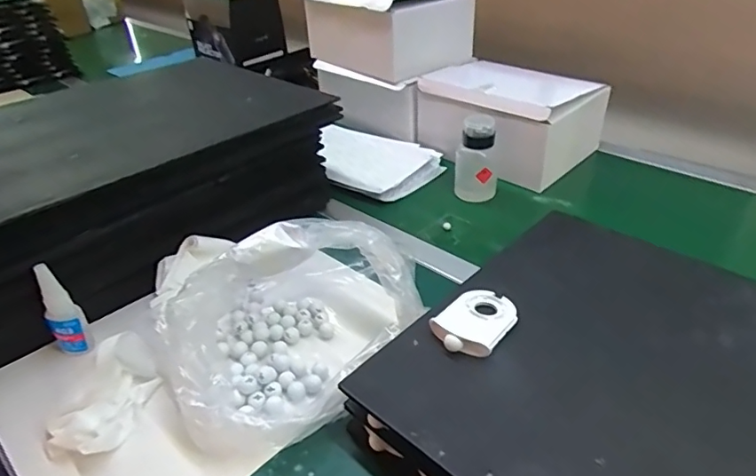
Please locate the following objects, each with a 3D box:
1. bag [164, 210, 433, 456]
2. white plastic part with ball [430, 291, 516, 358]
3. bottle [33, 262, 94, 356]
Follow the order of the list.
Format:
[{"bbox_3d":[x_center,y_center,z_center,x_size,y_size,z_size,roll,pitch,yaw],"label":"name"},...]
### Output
[{"bbox_3d":[-0.087,0.070,0.519,0.237,0.138,0.225,-20,37,-23],"label":"bag"},{"bbox_3d":[0.090,0.074,0.476,0.057,0.016,0.087,21,41,32],"label":"white plastic part with ball"},{"bbox_3d":[-0.313,0.073,0.514,0.030,0.109,0.022,-21,38,-25],"label":"bottle"}]

